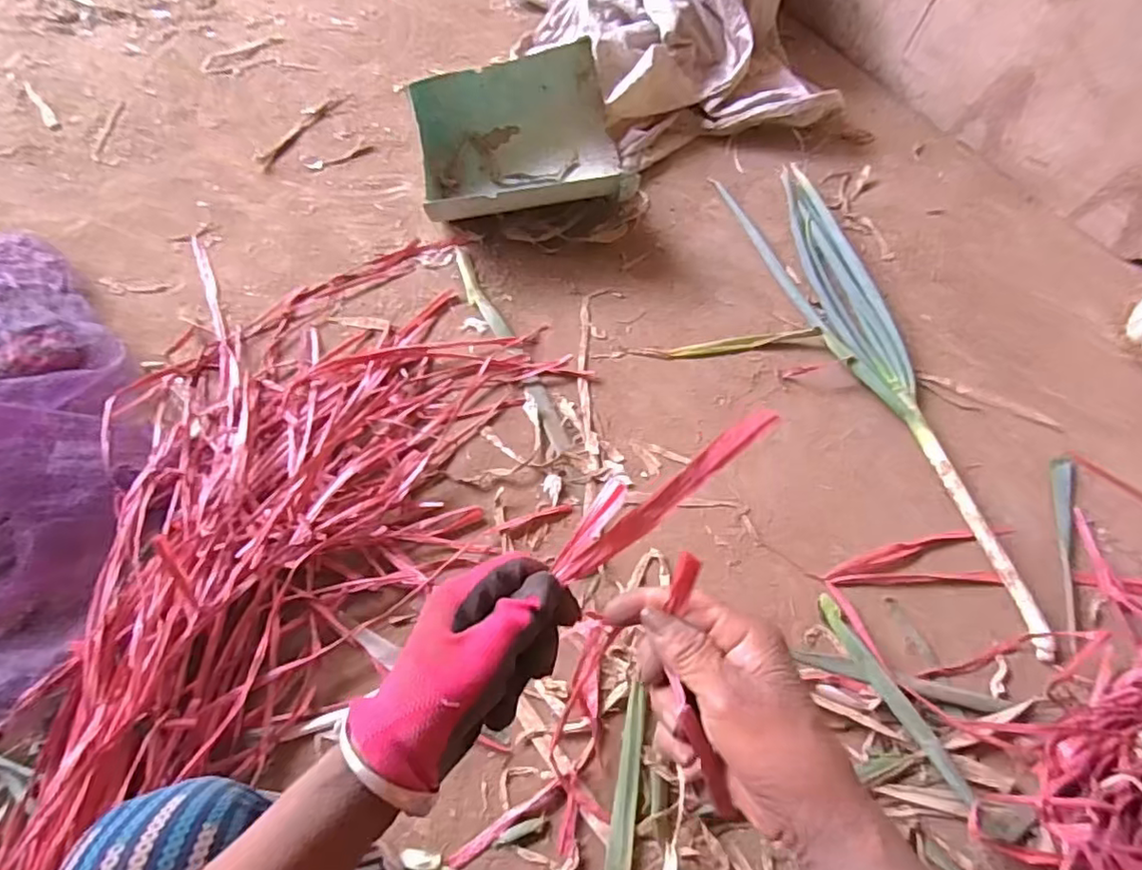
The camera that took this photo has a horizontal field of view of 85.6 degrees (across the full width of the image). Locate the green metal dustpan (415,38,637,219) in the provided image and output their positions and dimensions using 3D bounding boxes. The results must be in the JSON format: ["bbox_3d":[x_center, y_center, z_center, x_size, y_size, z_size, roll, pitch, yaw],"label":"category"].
[{"bbox_3d":[-0.084,-0.489,1.081,0.346,0.139,0.329,-8,63,-7],"label":"green metal dustpan"}]

